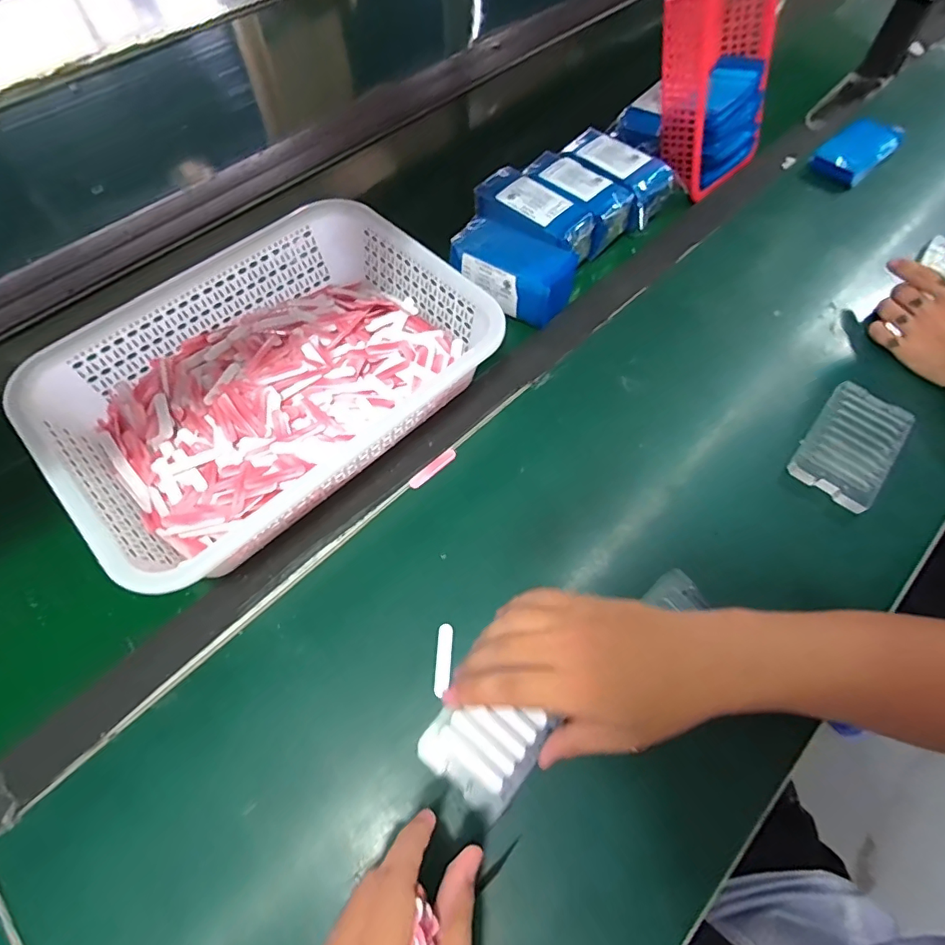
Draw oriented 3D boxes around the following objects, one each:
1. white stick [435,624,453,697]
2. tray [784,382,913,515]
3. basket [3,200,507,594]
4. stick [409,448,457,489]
[{"bbox_3d":[-0.021,0.139,0.374,0.011,0.004,0.051,-8,55,16],"label":"white stick"},{"bbox_3d":[0.348,-0.028,0.457,0.067,0.010,0.122,36,68,18],"label":"tray"},{"bbox_3d":[-0.182,-0.087,0.454,0.357,0.079,0.254,-41,69,-19],"label":"basket"},{"bbox_3d":[-0.035,-0.005,0.450,0.052,0.004,0.012,-39,68,-18],"label":"stick"}]

